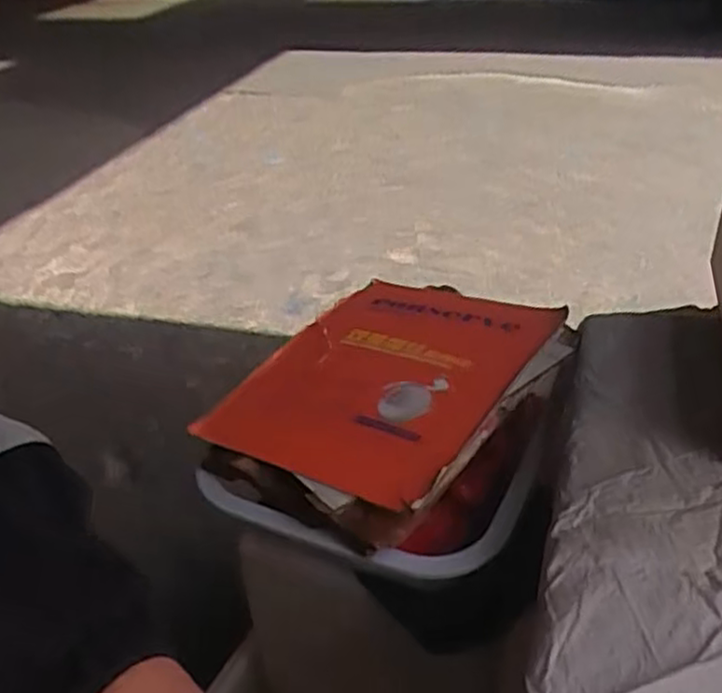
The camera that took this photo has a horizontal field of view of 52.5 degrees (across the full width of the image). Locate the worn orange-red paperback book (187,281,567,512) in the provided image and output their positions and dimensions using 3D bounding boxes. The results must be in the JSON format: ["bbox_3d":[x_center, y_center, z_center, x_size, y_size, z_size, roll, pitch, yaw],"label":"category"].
[{"bbox_3d":[0.027,0.017,0.702,0.238,0.033,0.318,17,39,29],"label":"worn orange-red paperback book"}]

